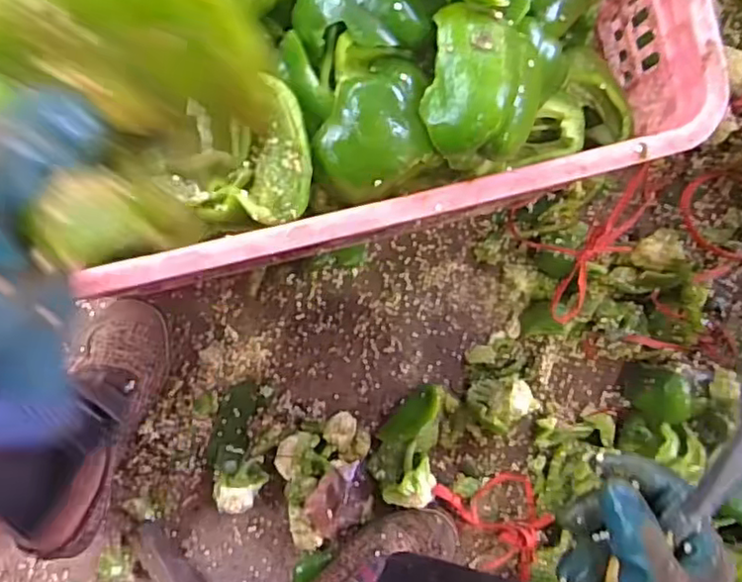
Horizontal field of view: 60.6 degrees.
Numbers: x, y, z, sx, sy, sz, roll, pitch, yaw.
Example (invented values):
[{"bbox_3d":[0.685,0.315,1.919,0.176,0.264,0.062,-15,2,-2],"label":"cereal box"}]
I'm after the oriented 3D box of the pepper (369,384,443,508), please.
[{"bbox_3d":[0.038,0.159,0.657,0.070,0.051,0.125,7,88,-5],"label":"pepper"}]

